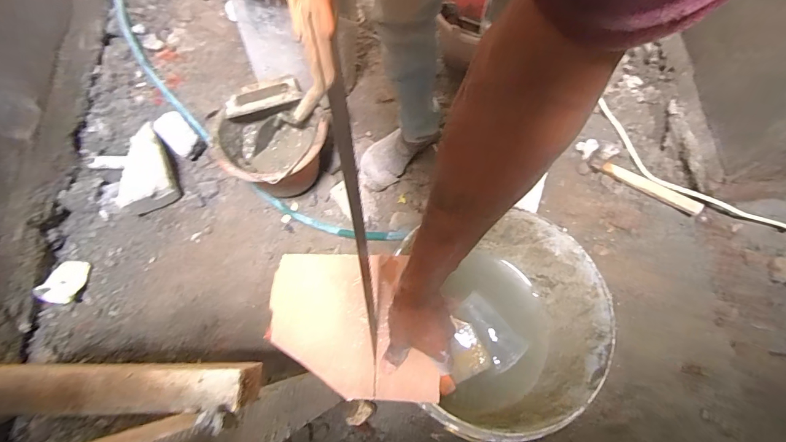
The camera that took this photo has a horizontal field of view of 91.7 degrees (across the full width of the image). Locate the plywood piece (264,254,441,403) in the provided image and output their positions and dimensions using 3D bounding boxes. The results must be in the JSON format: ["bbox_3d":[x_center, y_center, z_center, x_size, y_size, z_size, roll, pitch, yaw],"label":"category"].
[{"bbox_3d":[-0.054,0.128,0.483,0.212,0.010,0.173,-1,72,9],"label":"plywood piece"}]

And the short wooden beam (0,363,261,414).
[{"bbox_3d":[-0.404,0.164,0.374,0.525,0.050,0.047,0,68,0],"label":"short wooden beam"}]

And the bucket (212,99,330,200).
[{"bbox_3d":[-0.268,-0.143,0.886,0.222,0.199,0.208,-9,68,-4],"label":"bucket"}]

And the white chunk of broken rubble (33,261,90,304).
[{"bbox_3d":[-0.736,0.135,0.856,0.067,0.042,0.099,11,68,4],"label":"white chunk of broken rubble"}]

